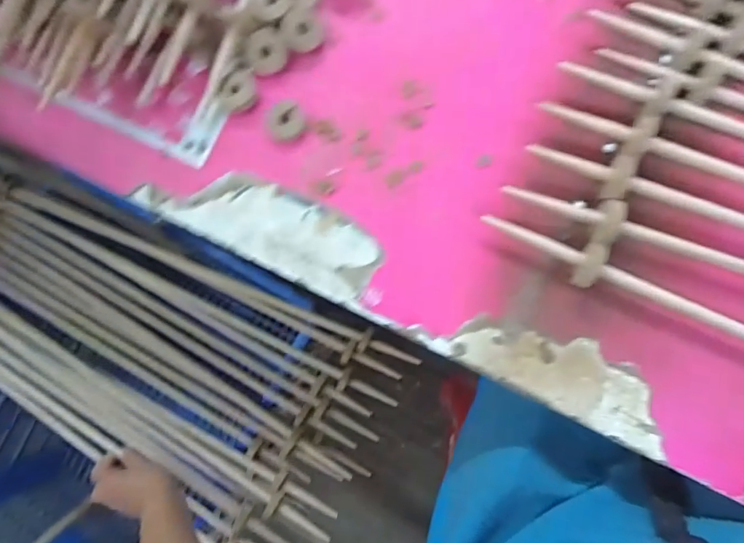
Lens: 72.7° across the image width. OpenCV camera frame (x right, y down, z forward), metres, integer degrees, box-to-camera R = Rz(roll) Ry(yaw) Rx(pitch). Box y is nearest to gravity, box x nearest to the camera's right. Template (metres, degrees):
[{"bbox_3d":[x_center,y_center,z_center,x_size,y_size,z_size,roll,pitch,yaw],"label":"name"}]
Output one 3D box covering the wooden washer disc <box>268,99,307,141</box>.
[{"bbox_3d":[-0.075,-0.131,0.442,0.032,0.013,0.032,0,86,6],"label":"wooden washer disc"}]

